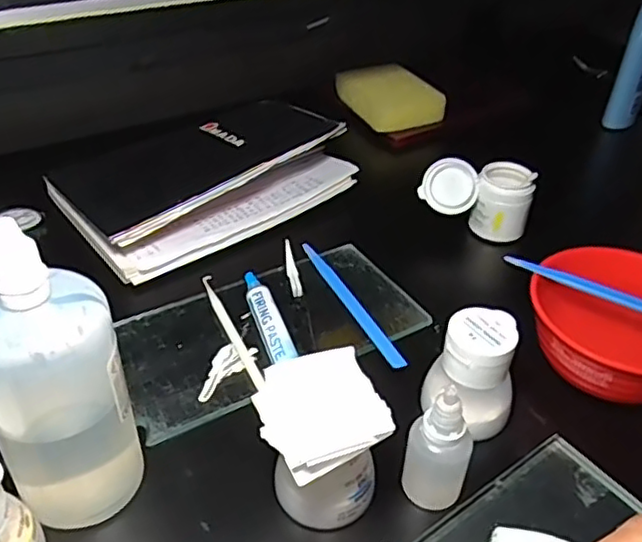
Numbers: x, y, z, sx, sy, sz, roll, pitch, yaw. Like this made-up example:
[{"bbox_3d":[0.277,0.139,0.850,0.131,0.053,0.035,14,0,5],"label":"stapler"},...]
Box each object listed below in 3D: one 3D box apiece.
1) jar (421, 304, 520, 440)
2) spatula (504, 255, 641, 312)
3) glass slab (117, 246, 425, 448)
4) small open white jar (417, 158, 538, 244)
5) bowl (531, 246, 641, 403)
[{"bbox_3d":[0.084,0.057,0.354,0.049,0.060,0.043,16,40,15],"label":"jar"},{"bbox_3d":[0.179,0.017,0.379,0.141,0.011,0.009,25,43,24],"label":"spatula"},{"bbox_3d":[-0.034,0.035,0.423,0.196,0.015,0.104,-21,46,-23],"label":"glass slab"},{"bbox_3d":[0.122,-0.060,0.512,0.087,0.051,0.045,6,39,3],"label":"small open white jar"},{"bbox_3d":[0.181,0.037,0.391,0.109,0.054,0.102,16,40,15],"label":"bowl"}]

